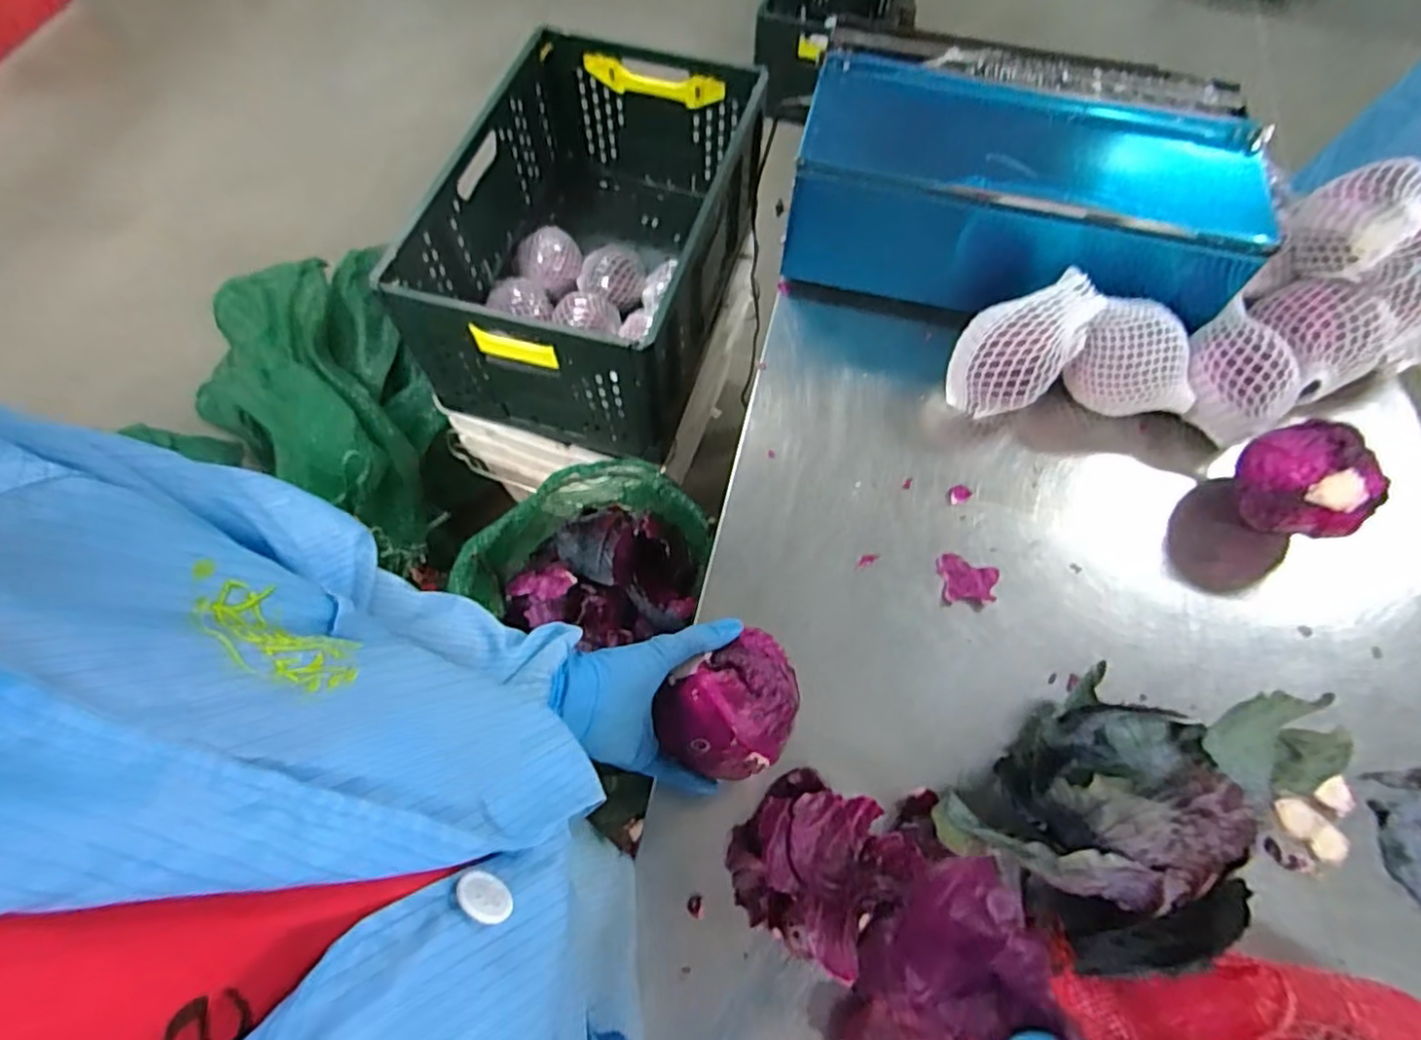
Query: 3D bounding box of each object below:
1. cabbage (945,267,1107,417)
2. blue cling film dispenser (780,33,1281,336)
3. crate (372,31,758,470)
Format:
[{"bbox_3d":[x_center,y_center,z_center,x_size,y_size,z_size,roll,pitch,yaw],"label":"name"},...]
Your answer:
[{"bbox_3d":[0.337,-0.189,0.757,0.107,0.140,0.131,36,68,15],"label":"cabbage"},{"bbox_3d":[0.358,-0.398,0.823,0.506,0.150,0.290,9,64,3],"label":"blue cling film dispenser"},{"bbox_3d":[-0.190,-0.458,1.156,0.432,0.314,0.630,15,64,6],"label":"crate"}]

